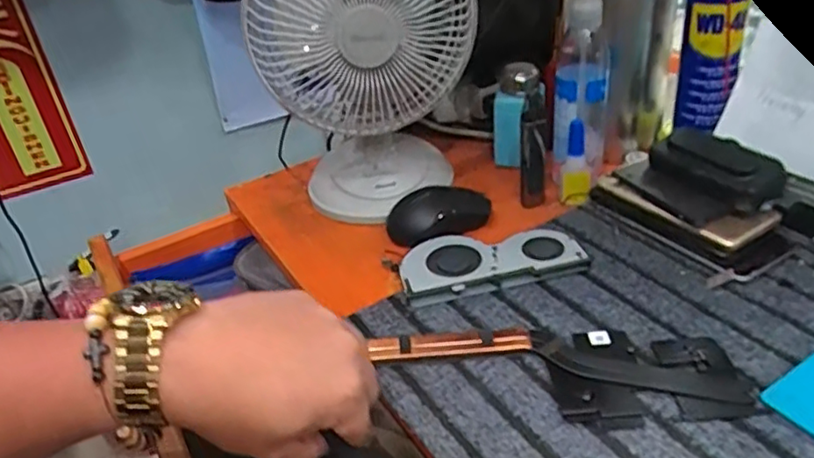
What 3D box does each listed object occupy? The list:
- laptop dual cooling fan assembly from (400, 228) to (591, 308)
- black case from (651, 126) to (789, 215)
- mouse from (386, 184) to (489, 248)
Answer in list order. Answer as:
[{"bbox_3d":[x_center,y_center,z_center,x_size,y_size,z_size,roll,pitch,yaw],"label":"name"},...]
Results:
[{"bbox_3d":[0.069,0.026,0.528,0.149,0.011,0.075,-11,33,-5],"label":"laptop dual cooling fan assembly"},{"bbox_3d":[0.257,-0.050,0.527,0.046,0.036,0.104,-21,36,-23],"label":"black case"},{"bbox_3d":[0.032,-0.016,0.585,0.100,0.034,0.055,-21,35,-21],"label":"mouse"}]

